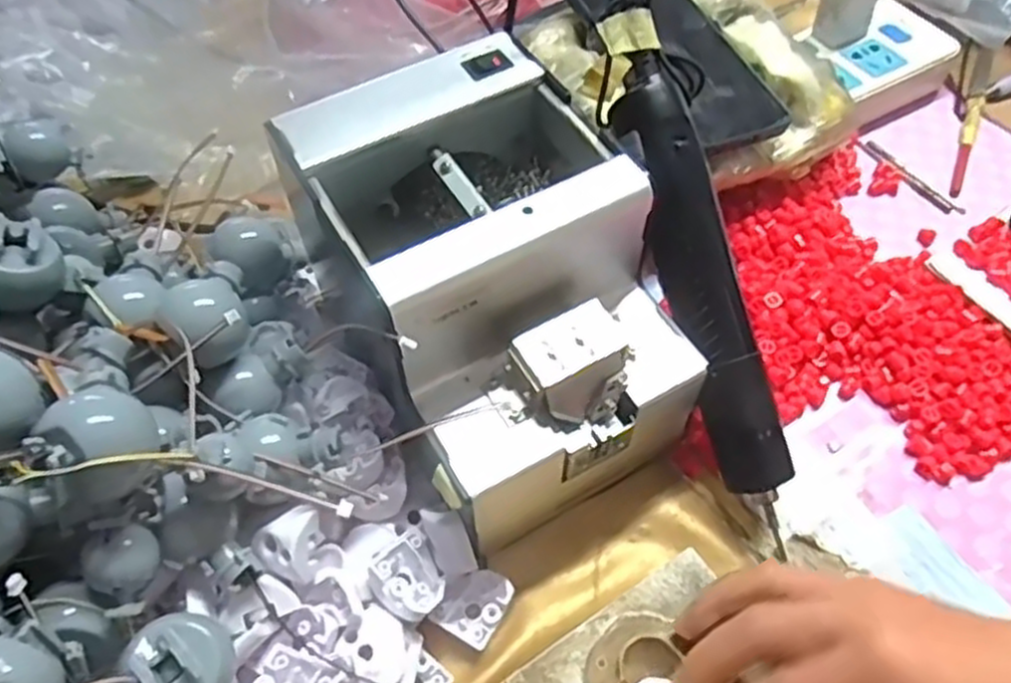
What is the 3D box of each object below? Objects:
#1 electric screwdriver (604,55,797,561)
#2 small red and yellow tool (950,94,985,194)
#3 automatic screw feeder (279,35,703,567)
[{"bbox_3d":[0.097,-0.019,0.382,0.032,0.026,0.231,-15,88,-11],"label":"electric screwdriver"},{"bbox_3d":[0.307,-0.130,0.524,0.011,0.006,0.101,20,58,15],"label":"small red and yellow tool"},{"bbox_3d":[-0.006,-0.023,0.384,0.128,0.142,0.183,-25,58,-14],"label":"automatic screw feeder"}]

